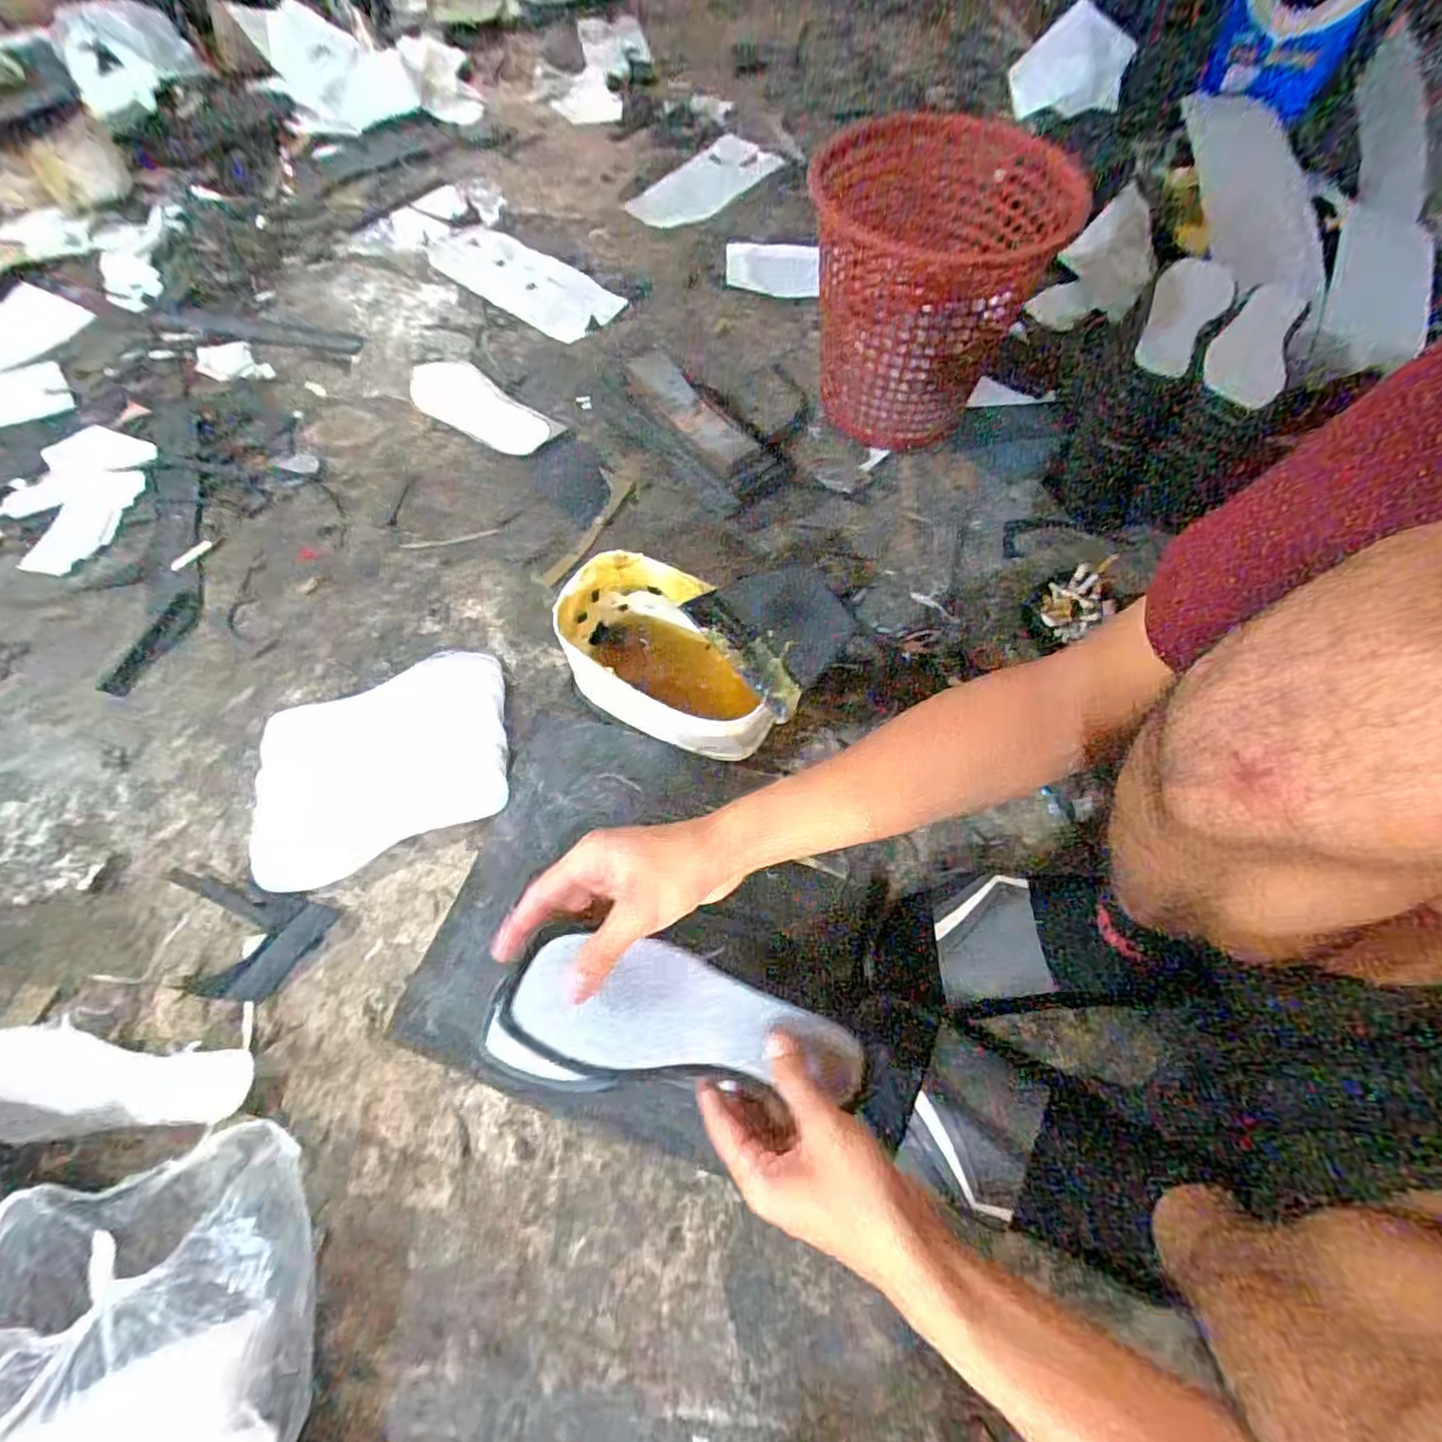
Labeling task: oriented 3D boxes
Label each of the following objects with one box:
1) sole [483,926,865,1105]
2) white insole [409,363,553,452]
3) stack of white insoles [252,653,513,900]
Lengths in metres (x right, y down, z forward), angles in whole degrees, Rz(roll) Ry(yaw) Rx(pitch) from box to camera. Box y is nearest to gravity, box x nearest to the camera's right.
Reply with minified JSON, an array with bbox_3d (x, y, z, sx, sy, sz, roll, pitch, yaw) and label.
[{"bbox_3d":[-0.020,0.180,0.393,0.222,0.009,0.079,13,64,-13],"label":"sole"},{"bbox_3d":[-0.305,-0.392,0.806,0.214,0.018,0.088,40,70,16],"label":"white insole"},{"bbox_3d":[-0.312,0.038,0.594,0.235,0.026,0.161,-21,67,-11],"label":"stack of white insoles"}]

